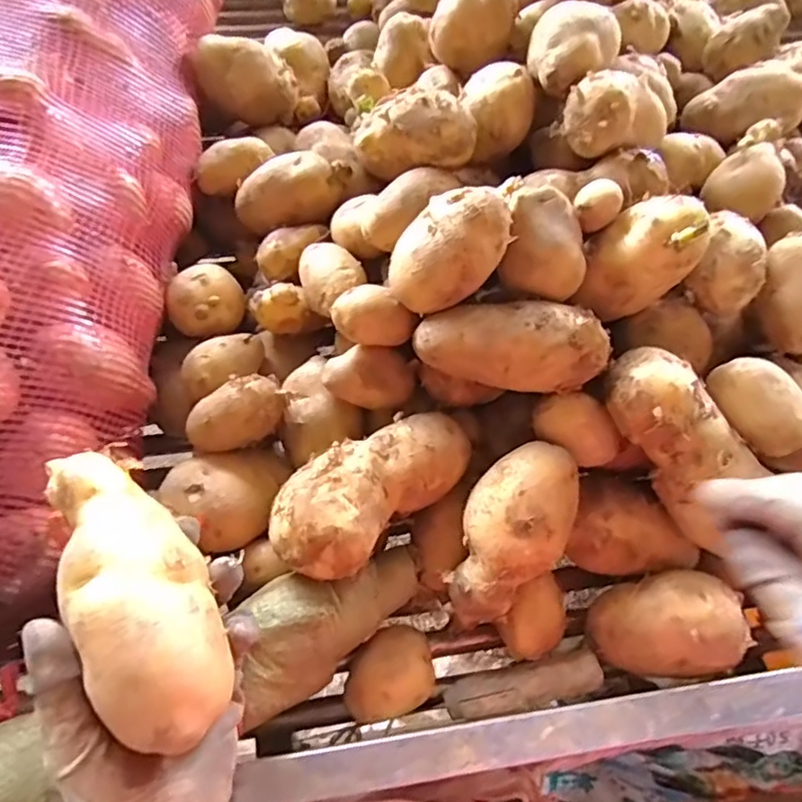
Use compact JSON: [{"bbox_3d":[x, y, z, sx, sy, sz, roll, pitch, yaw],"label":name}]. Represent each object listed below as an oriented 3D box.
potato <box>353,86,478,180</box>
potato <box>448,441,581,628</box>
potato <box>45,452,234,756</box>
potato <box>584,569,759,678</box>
[{"bbox_3d":[0.010,-0.190,0.432,0.084,0.046,0.040,4,61,2],"label":"potato"},{"bbox_3d":[0.074,0.086,0.400,0.065,0.056,0.120,17,97,10],"label":"potato"},{"bbox_3d":[-0.131,0.090,0.297,0.056,0.042,0.147,-27,68,-14],"label":"potato"},{"bbox_3d":[0.176,0.148,0.403,0.095,0.043,0.062,-18,76,20],"label":"potato"}]

